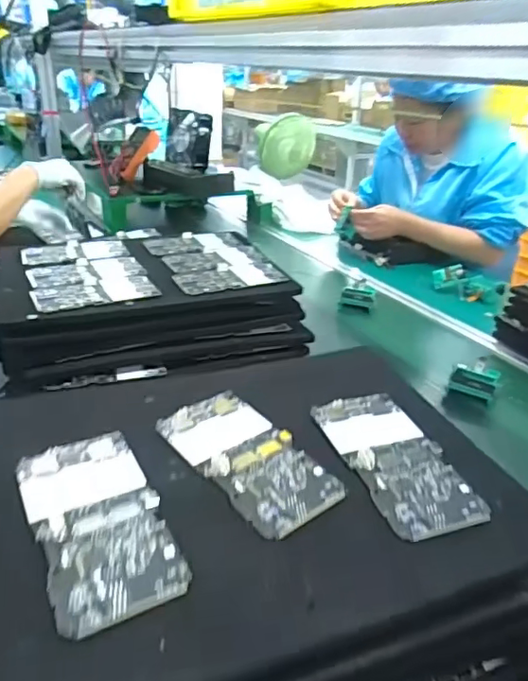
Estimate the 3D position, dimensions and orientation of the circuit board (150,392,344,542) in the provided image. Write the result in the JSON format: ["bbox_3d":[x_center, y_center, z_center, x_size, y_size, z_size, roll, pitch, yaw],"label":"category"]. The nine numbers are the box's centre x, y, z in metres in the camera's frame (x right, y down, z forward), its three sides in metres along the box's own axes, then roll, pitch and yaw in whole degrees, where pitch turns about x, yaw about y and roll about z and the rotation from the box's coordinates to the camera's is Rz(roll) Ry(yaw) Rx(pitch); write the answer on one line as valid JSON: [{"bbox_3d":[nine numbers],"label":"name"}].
[{"bbox_3d":[-0.011,0.075,0.367,0.067,0.006,0.131,-18,34,-36],"label":"circuit board"}]

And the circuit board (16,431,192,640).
[{"bbox_3d":[-0.094,0.099,0.312,0.067,0.006,0.132,-12,31,-28],"label":"circuit board"}]

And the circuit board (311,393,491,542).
[{"bbox_3d":[0.088,0.078,0.371,0.066,0.010,0.129,-7,29,-19],"label":"circuit board"}]

